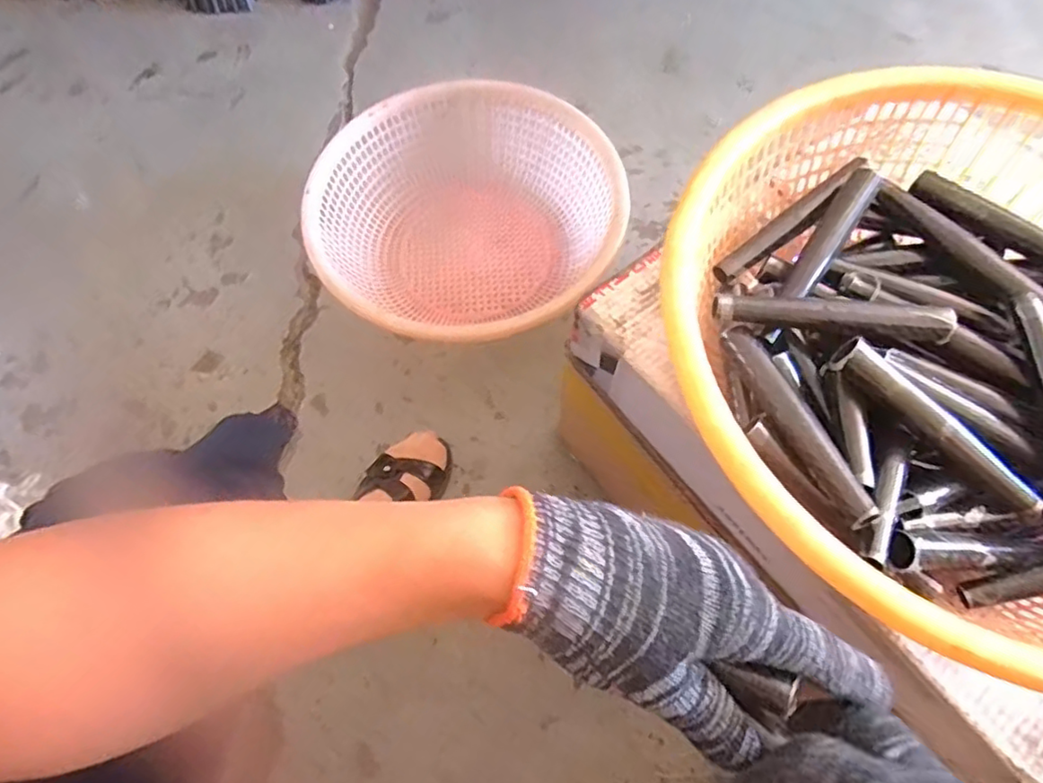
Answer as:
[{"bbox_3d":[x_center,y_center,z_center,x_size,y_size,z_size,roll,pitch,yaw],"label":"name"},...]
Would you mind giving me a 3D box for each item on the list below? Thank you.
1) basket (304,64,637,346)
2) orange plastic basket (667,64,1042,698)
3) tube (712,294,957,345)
[{"bbox_3d":[-0.073,-0.235,0.831,0.398,0.127,0.382,0,66,1],"label":"basket"},{"bbox_3d":[0.290,-0.034,0.400,0.382,0.107,0.386,0,66,1],"label":"orange plastic basket"},{"bbox_3d":[0.211,-0.053,0.415,0.157,0.021,0.023,6,67,4],"label":"tube"}]

